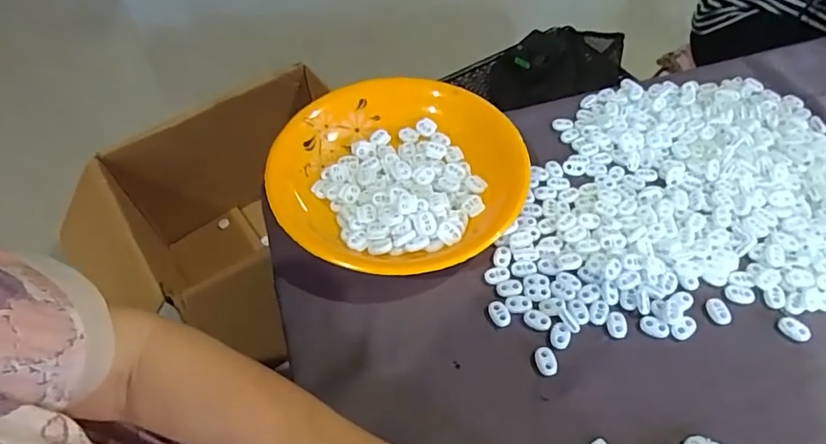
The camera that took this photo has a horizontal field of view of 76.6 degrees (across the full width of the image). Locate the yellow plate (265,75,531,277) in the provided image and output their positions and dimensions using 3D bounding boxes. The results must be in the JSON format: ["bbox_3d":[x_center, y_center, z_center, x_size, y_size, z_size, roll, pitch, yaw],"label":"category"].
[{"bbox_3d":[-0.013,-0.049,0.510,0.231,0.037,0.238,0,53,1],"label":"yellow plate"}]

